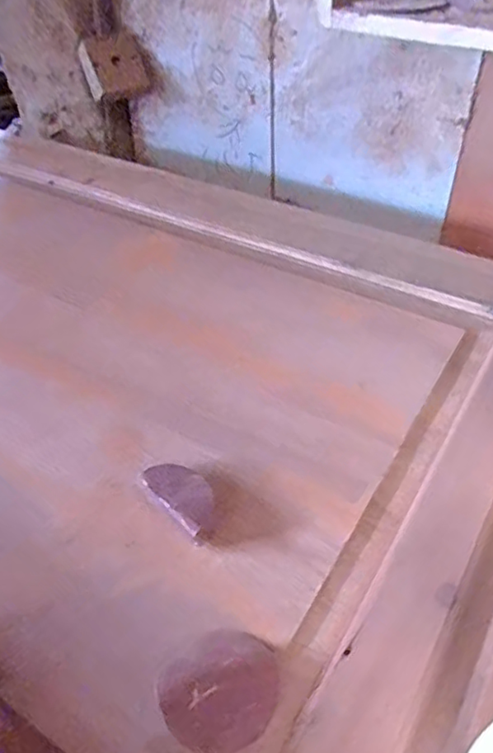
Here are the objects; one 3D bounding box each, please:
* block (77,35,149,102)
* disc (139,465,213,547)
[{"bbox_3d":[-0.227,-0.528,1.020,0.102,0.089,0.023,-27,51,-20],"label":"block"},{"bbox_3d":[-0.053,0.102,0.515,0.042,0.010,0.085,-35,54,-25],"label":"disc"}]

